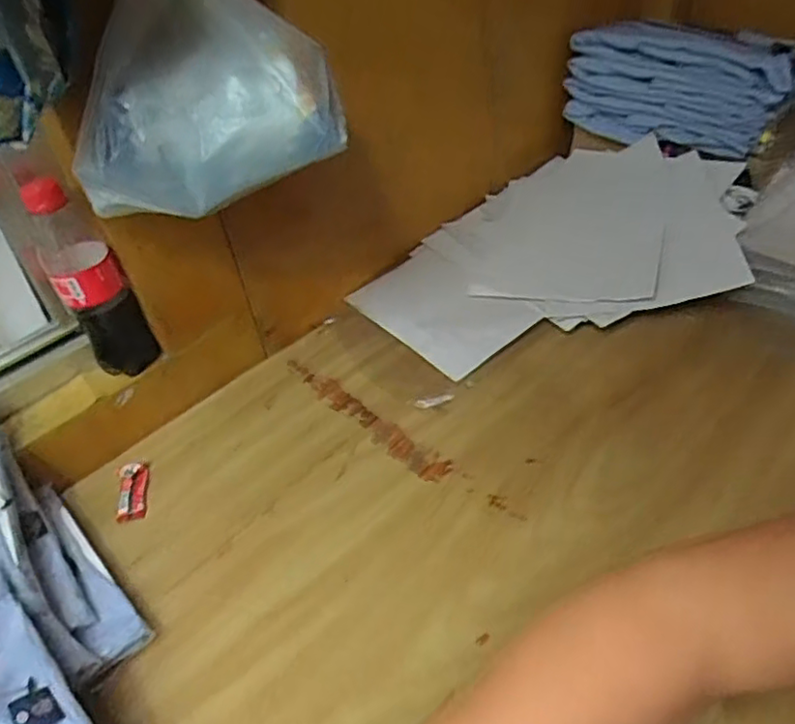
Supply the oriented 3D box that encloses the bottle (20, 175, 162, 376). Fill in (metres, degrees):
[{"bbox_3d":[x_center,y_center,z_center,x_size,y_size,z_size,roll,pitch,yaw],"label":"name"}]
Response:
[{"bbox_3d":[-0.272,-0.068,0.575,0.059,0.179,0.048,-25,42,-18],"label":"bottle"}]

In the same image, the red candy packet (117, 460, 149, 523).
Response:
[{"bbox_3d":[-0.244,0.116,0.584,0.025,0.008,0.060,-13,40,-5],"label":"red candy packet"}]

